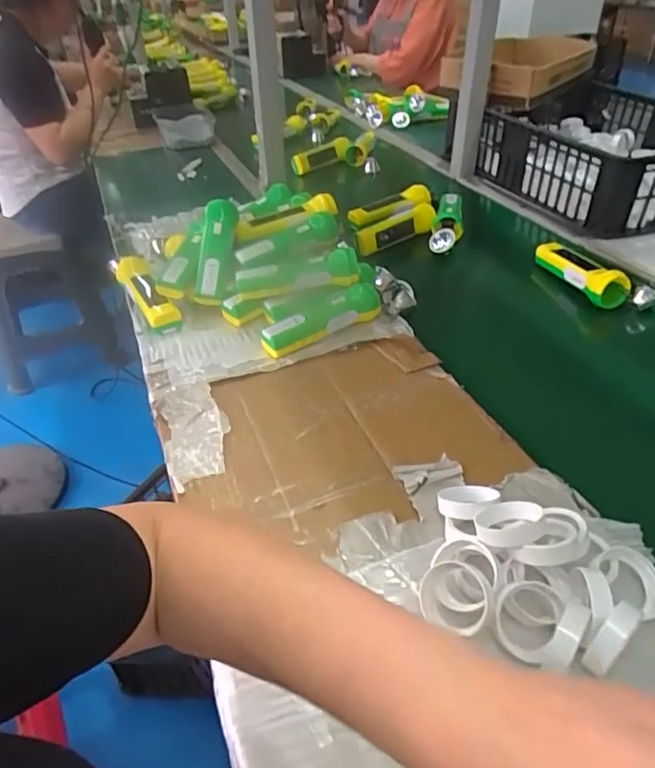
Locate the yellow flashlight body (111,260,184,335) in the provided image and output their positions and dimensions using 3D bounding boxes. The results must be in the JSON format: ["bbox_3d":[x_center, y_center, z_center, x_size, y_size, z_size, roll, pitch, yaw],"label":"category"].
[{"bbox_3d":[-0.261,-0.134,0.789,0.046,0.045,0.182,-23,43,-25],"label":"yellow flashlight body"}]

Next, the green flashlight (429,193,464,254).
[{"bbox_3d":[0.218,-0.295,0.992,0.052,0.040,0.201,7,39,12],"label":"green flashlight"}]

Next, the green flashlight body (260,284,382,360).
[{"bbox_3d":[-0.005,-0.084,0.720,0.175,0.043,0.043,-26,45,-29],"label":"green flashlight body"}]

